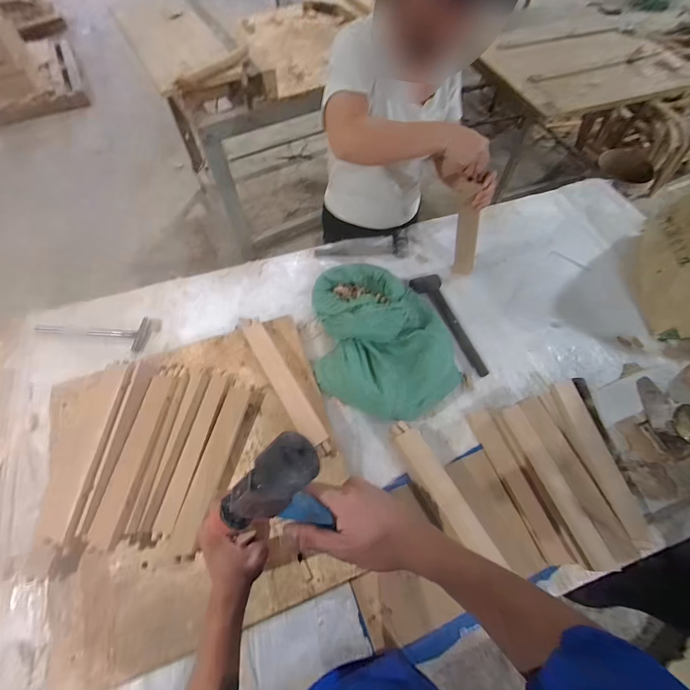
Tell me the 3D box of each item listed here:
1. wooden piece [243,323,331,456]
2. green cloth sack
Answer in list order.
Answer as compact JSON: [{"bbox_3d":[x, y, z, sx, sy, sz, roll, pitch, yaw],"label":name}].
[{"bbox_3d":[-0.141,0.092,0.820,0.051,0.045,0.362,-29,65,-15],"label":"wooden piece"},{"bbox_3d":[0.104,-0.036,0.879,0.360,0.156,0.436,-2,61,-1],"label":"green cloth sack"}]

